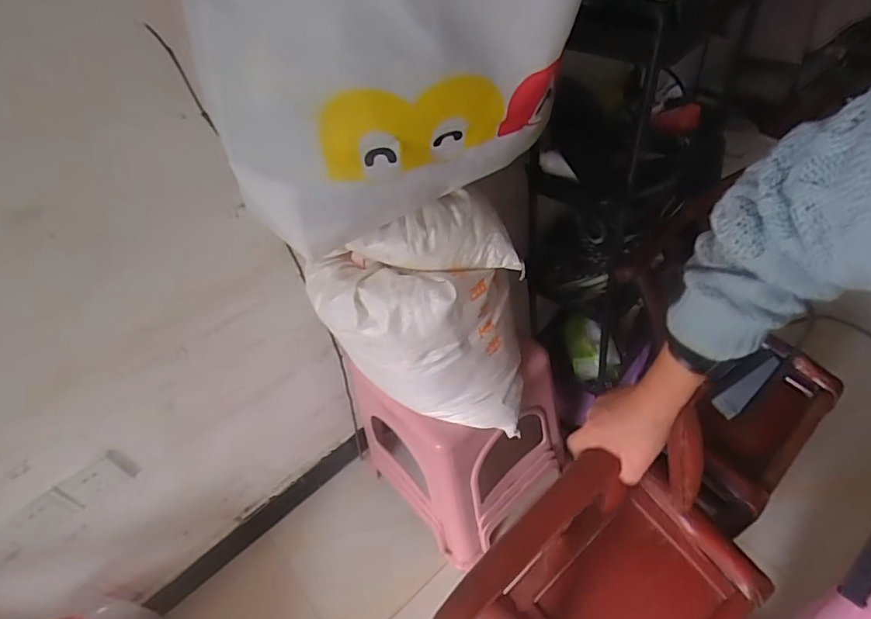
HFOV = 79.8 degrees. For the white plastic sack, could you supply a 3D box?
[{"bbox_3d":[-0.022,0.024,0.772,0.289,0.363,0.133,-6,48,5],"label":"white plastic sack"}]

